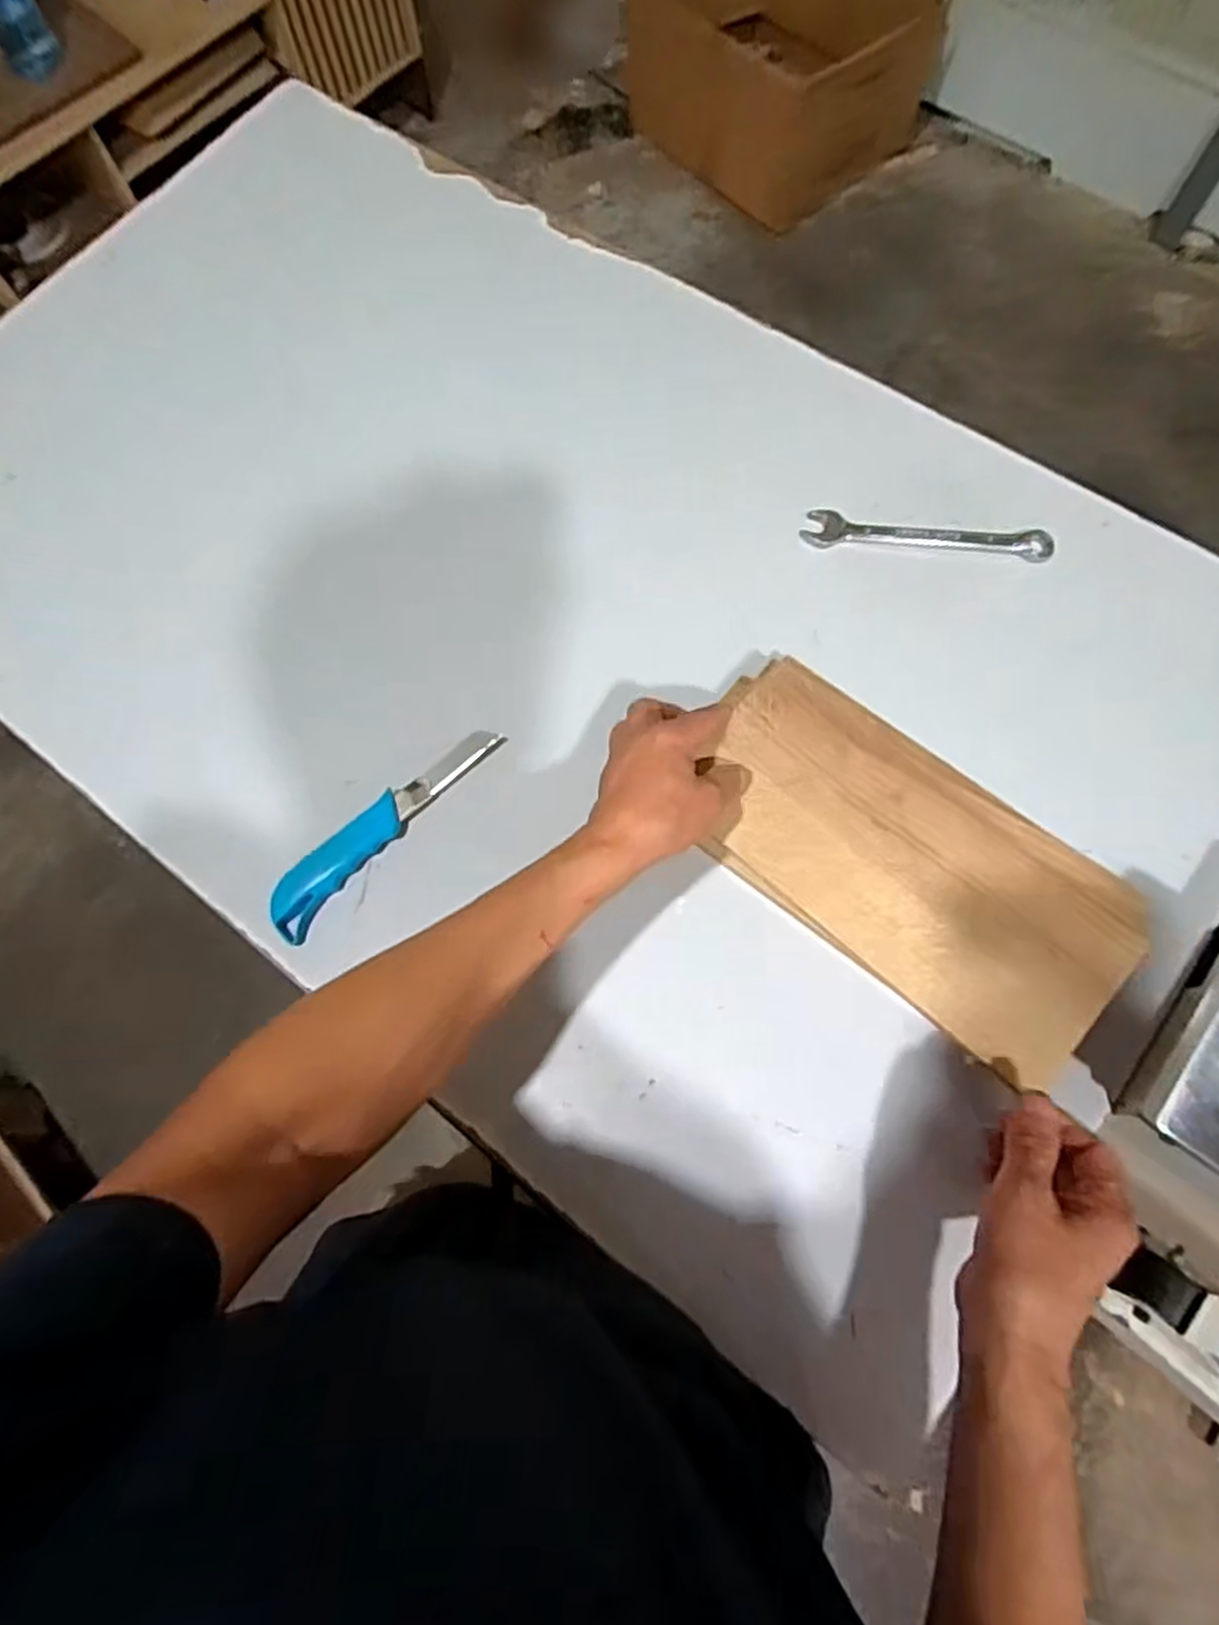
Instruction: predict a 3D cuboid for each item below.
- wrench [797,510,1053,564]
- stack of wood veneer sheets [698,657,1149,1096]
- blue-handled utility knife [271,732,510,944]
[{"bbox_3d":[0.265,-0.229,0.649,0.199,0.013,0.030,7,84,6],"label":"wrench"},{"bbox_3d":[0.195,0.026,0.519,0.293,0.022,0.156,39,77,13],"label":"stack of wood veneer sheets"},{"bbox_3d":[-0.170,0.007,0.586,0.043,0.016,0.212,40,77,13],"label":"blue-handled utility knife"}]

